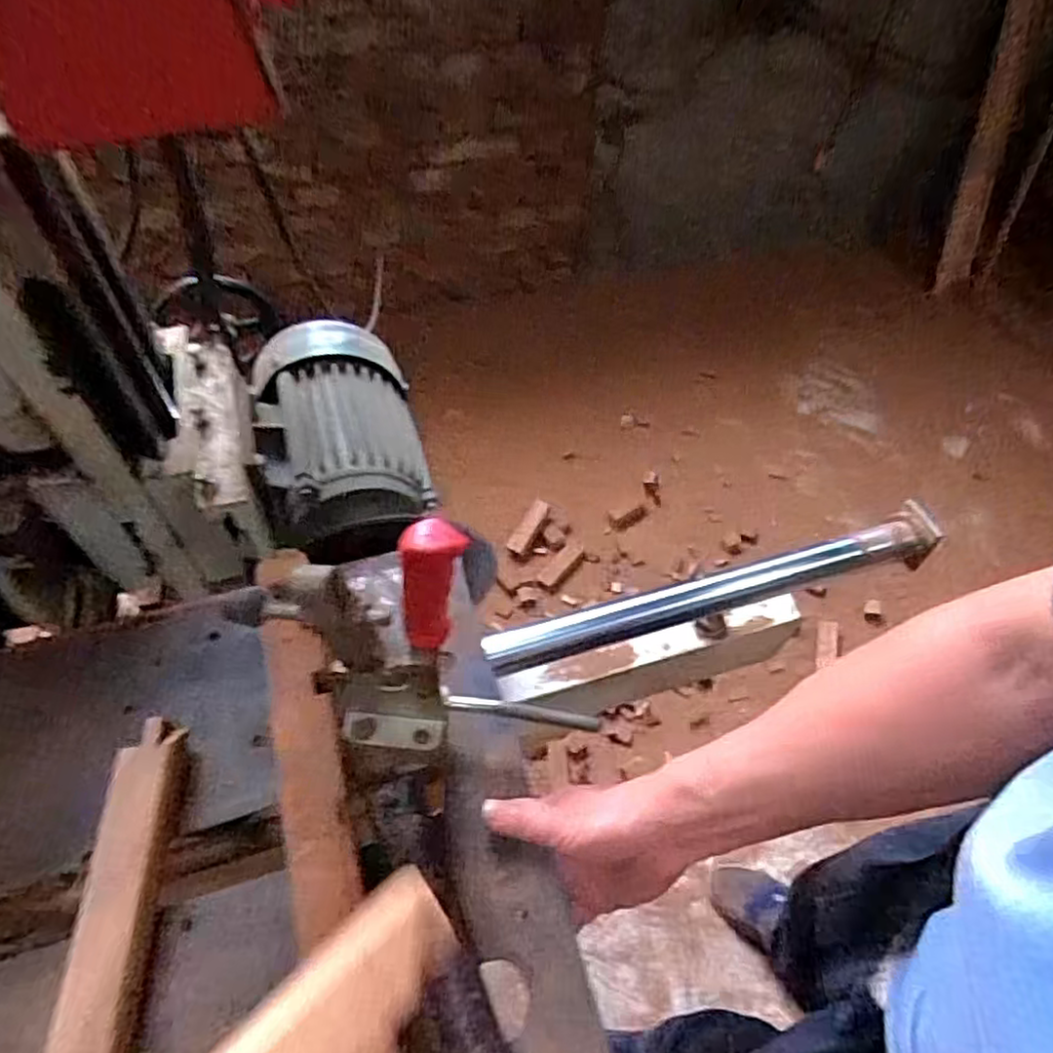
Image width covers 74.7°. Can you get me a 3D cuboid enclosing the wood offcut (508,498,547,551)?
[{"bbox_3d":[0.004,-0.003,1.655,0.041,0.024,0.157,24,58,16],"label":"wood offcut"}]

